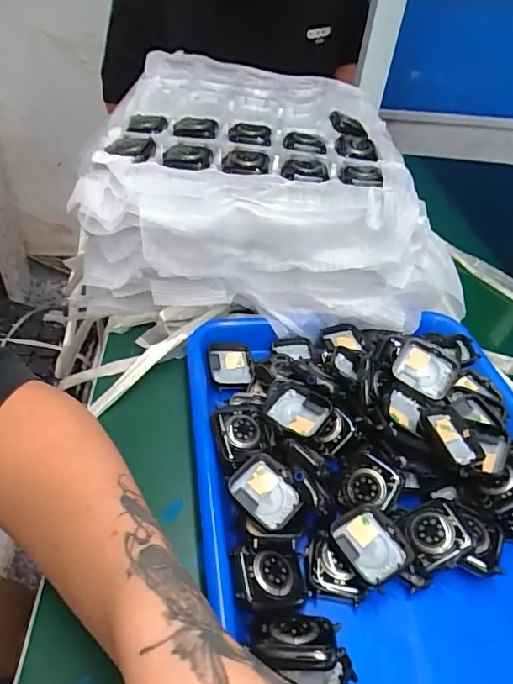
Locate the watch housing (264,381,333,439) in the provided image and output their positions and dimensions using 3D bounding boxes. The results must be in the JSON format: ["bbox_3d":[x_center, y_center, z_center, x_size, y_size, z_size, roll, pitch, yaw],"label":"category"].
[{"bbox_3d":[0.029,0.049,0.339,0.042,0.012,0.041,20,45,14],"label":"watch housing"}]

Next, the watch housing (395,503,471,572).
[{"bbox_3d":[0.106,0.115,0.290,0.034,0.008,0.035,-28,44,-1],"label":"watch housing"}]

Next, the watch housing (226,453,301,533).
[{"bbox_3d":[0.006,0.093,0.299,0.042,0.010,0.034,34,50,26],"label":"watch housing"}]

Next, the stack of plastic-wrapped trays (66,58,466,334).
[{"bbox_3d":[0.021,-0.180,0.521,0.333,0.117,0.365,3,42,-3],"label":"stack of plastic-wrapped trays"}]

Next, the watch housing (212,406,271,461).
[{"bbox_3d":[-0.011,0.060,0.327,0.034,0.005,0.041,-7,43,-15],"label":"watch housing"}]

